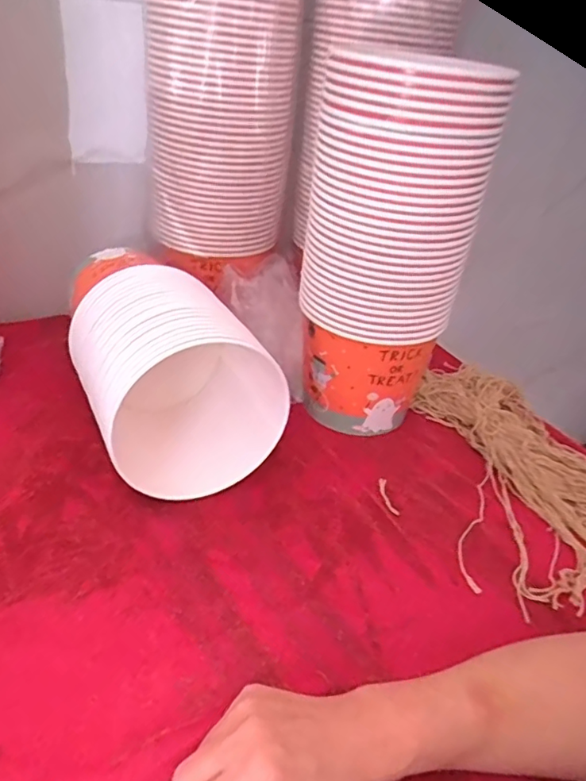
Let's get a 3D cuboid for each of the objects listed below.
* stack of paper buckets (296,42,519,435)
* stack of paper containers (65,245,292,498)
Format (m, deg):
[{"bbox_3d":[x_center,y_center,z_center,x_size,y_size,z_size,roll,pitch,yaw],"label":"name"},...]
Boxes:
[{"bbox_3d":[0.099,-0.155,0.588,0.166,0.353,0.203,14,35,10],"label":"stack of paper buckets"},{"bbox_3d":[-0.149,-0.040,0.571,0.161,0.157,0.295,-15,40,-29],"label":"stack of paper containers"}]

